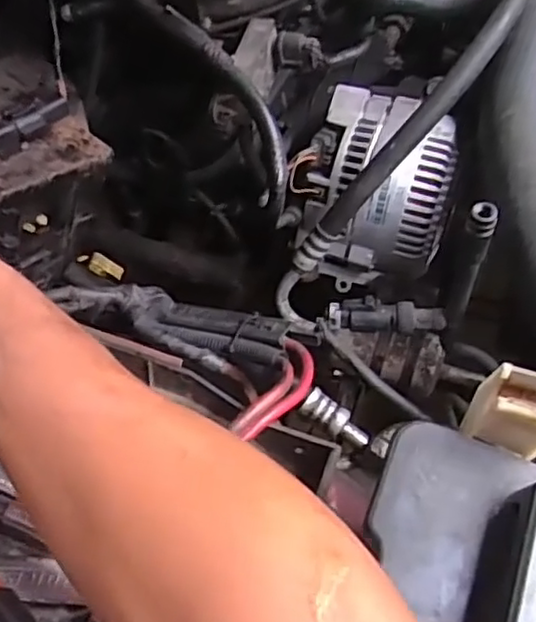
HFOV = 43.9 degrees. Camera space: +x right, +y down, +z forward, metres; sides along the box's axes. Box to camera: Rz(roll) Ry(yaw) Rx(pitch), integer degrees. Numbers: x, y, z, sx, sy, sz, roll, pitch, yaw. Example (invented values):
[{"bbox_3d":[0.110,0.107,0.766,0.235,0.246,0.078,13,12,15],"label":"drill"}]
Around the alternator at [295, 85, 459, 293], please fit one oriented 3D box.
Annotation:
[{"bbox_3d":[0.093,-0.101,0.573,0.115,0.119,0.118,11,63,9],"label":"alternator"}]

